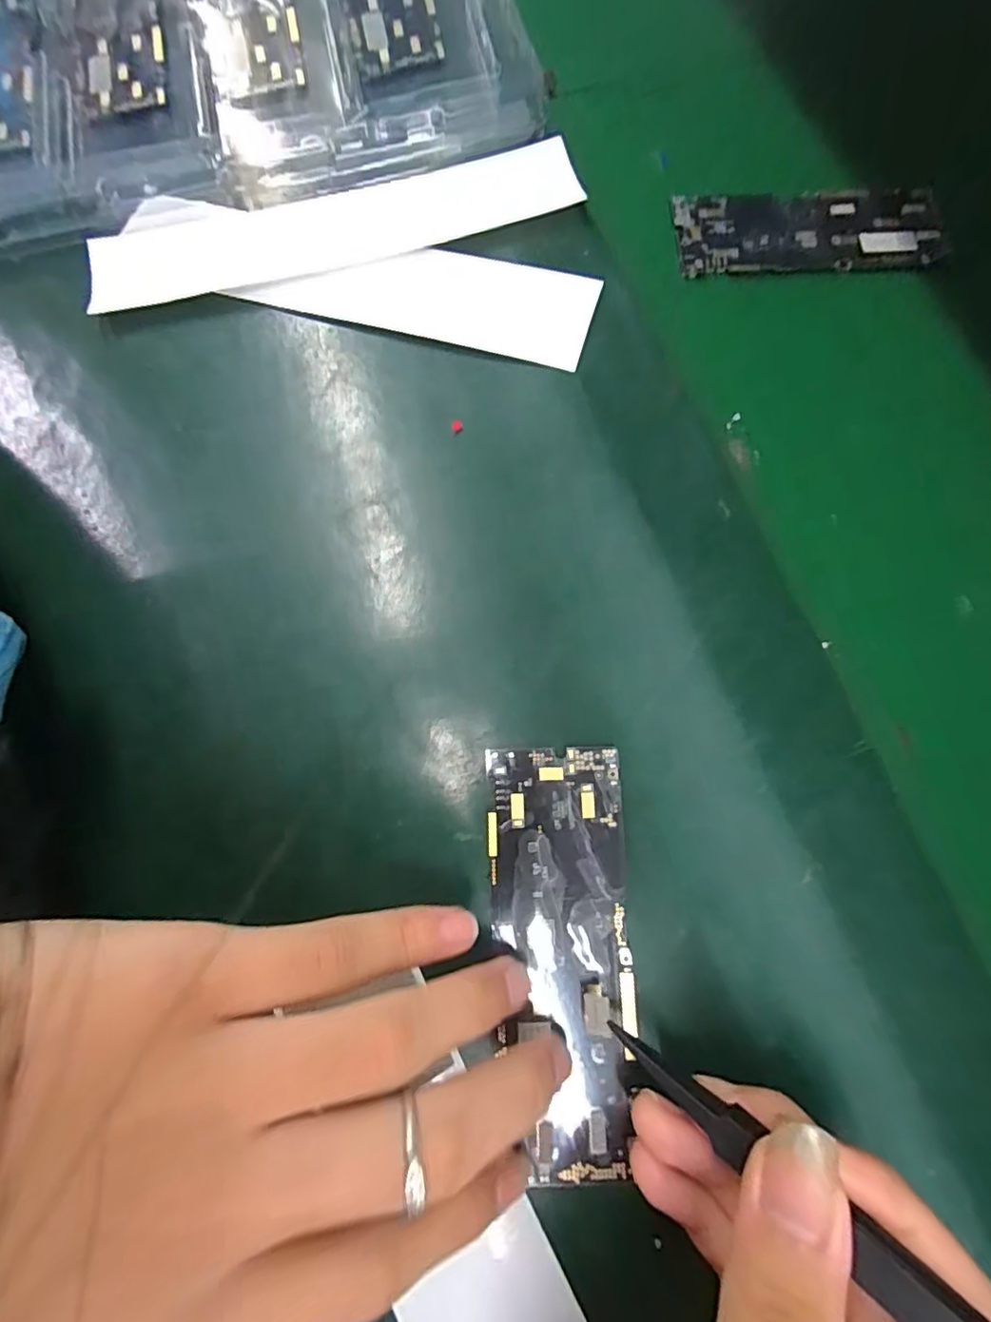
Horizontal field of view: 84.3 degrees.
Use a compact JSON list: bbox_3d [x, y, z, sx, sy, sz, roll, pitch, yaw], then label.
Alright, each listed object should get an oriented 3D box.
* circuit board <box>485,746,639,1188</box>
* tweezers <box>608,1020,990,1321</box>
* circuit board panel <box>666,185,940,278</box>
[{"bbox_3d":[0.023,0.089,0.172,0.045,0.009,0.123,-6,75,-1],"label":"circuit board"},{"bbox_3d":[0.073,0.125,0.123,0.113,0.005,0.010,23,75,39],"label":"tweezers"},{"bbox_3d":[0.142,-0.197,0.248,0.117,0.004,0.043,-3,76,0],"label":"circuit board panel"}]

